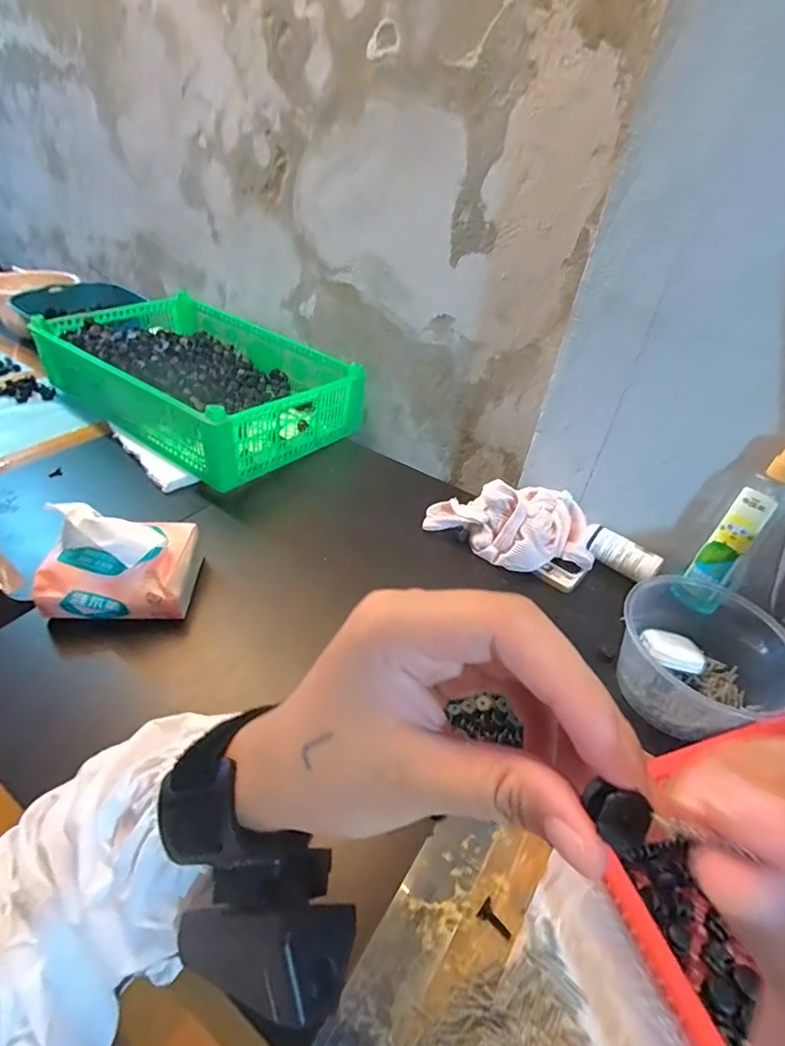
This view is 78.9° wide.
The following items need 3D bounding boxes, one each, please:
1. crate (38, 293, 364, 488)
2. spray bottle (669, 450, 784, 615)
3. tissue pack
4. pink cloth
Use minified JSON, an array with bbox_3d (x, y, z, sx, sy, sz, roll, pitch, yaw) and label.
[{"bbox_3d":[-0.316,-0.243,0.797,0.458,0.105,0.290,28,45,24],"label":"crate"},{"bbox_3d":[0.369,0.015,0.509,0.038,0.231,0.045,-27,51,-33],"label":"spray bottle"},{"bbox_3d":[-0.278,0.035,0.484,0.137,0.099,0.096,-1,41,-8],"label":"tissue pack"},{"bbox_3d":[0.143,-0.002,0.585,0.196,0.078,0.096,5,40,-1],"label":"pink cloth"}]

